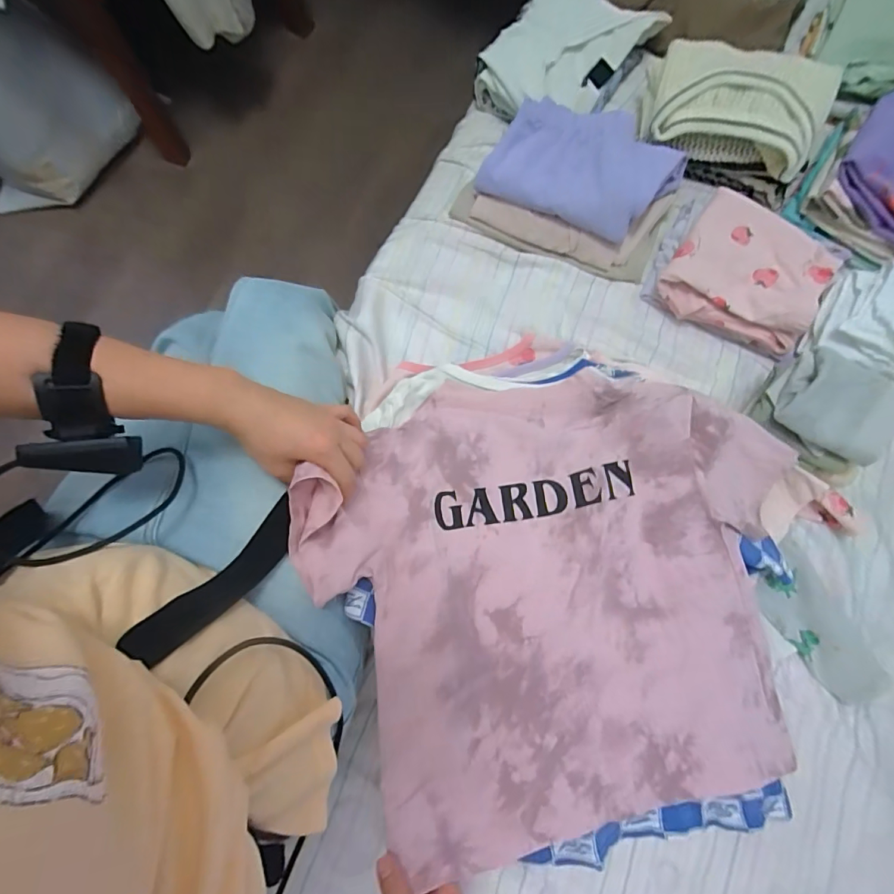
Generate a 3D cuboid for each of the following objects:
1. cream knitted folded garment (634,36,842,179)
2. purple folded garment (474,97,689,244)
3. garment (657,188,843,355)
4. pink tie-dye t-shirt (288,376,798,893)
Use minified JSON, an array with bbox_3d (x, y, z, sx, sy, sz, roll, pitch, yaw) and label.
[{"bbox_3d":[0.347,-0.411,0.549,0.207,0.056,0.137,19,81,2],"label":"cream knitted folded garment"},{"bbox_3d":[0.164,-0.337,0.549,0.227,0.037,0.133,26,81,3],"label":"purple folded garment"},{"bbox_3d":[0.366,-0.215,0.554,0.178,0.054,0.169,28,80,5],"label":"garment"},{"bbox_3d":[0.109,0.135,0.431,0.452,0.103,0.424,-5,78,-1],"label":"pink tie-dye t-shirt"}]

